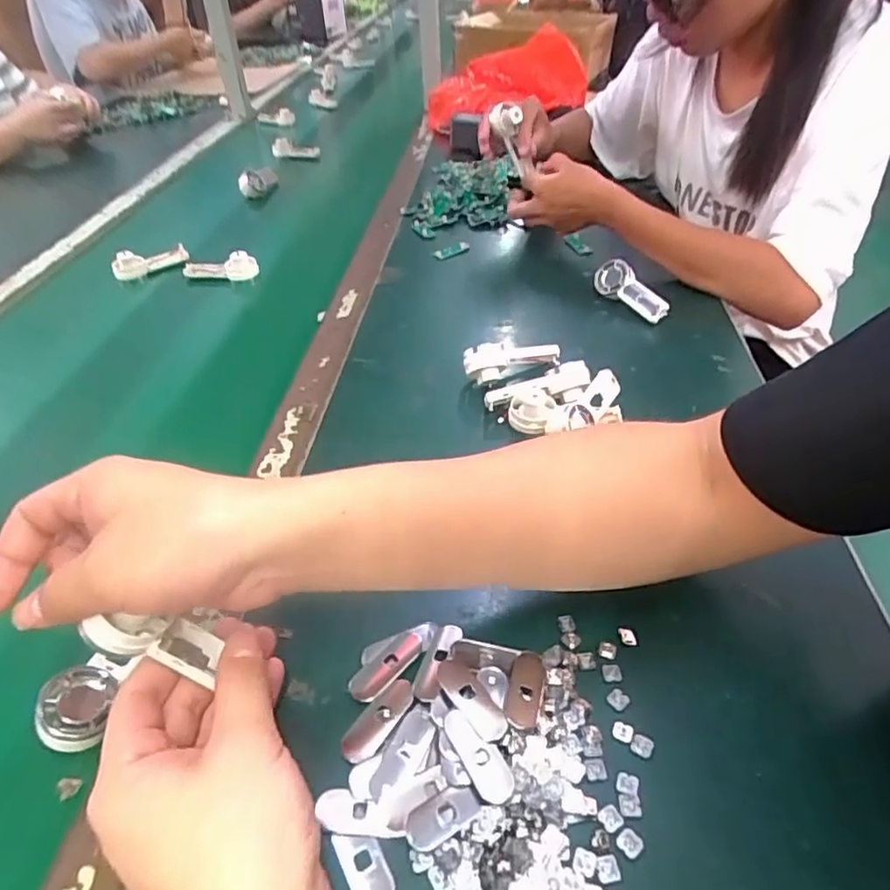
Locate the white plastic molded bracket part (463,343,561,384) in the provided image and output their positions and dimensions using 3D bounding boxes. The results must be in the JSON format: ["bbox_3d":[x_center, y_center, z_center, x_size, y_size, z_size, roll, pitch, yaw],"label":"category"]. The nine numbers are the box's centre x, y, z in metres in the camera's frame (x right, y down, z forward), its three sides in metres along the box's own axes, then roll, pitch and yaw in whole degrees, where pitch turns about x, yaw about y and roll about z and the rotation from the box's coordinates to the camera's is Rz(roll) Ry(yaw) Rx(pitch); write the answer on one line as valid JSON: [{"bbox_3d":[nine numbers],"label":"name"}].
[{"bbox_3d":[0.066,-0.076,0.568,0.095,0.042,0.022,-13,43,-13],"label":"white plastic molded bracket part"}]

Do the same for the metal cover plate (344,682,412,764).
[{"bbox_3d":[-0.036,0.152,0.339,0.016,0.006,0.053,25,48,27],"label":"metal cover plate"}]

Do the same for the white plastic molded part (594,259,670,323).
[{"bbox_3d":[0.205,-0.172,0.670,0.019,0.040,0.094,-28,48,-27],"label":"white plastic molded part"}]

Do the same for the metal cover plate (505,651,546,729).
[{"bbox_3d":[0.045,0.137,0.343,0.019,0.005,0.046,8,42,10],"label":"metal cover plate"}]

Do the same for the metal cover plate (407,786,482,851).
[{"bbox_3d":[-0.002,0.180,0.297,0.036,0.004,0.017,-22,45,-22],"label":"metal cover plate"}]

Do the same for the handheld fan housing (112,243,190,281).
[{"bbox_3d":[-0.362,-0.227,0.753,0.088,0.035,0.028,-25,46,-23],"label":"handheld fan housing"}]

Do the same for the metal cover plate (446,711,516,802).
[{"bbox_3d":[0.017,0.159,0.315,0.018,0.005,0.049,-25,47,-25],"label":"metal cover plate"}]

